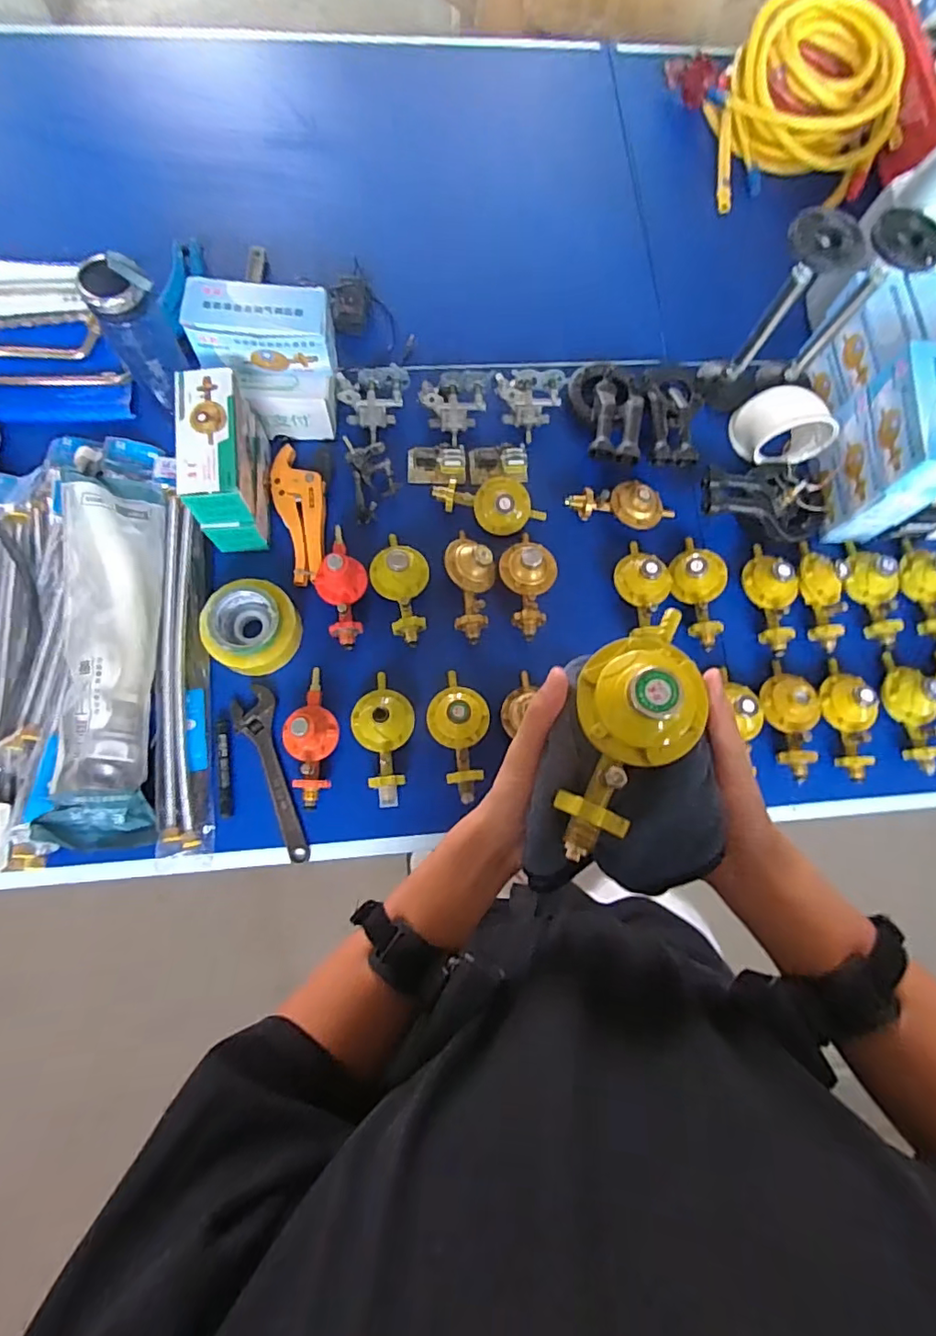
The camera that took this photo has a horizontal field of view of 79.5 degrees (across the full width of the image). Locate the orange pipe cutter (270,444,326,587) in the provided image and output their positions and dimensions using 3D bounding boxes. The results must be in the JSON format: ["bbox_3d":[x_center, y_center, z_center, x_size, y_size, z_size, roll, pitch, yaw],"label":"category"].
[{"bbox_3d":[-0.252,-0.232,0.841,0.077,0.020,0.216,-7,73,-4],"label":"orange pipe cutter"}]

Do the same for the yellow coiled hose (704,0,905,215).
[{"bbox_3d":[0.629,-1.079,1.089,0.336,0.133,0.361,0,92,10],"label":"yellow coiled hose"}]

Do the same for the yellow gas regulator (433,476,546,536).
[{"bbox_3d":[0.032,-0.251,0.851,0.161,0.063,0.069,20,73,4],"label":"yellow gas regulator"}]

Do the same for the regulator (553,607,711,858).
[{"bbox_3d":[0.104,0.040,0.360,0.076,0.054,0.170,22,85,5],"label":"regulator"}]

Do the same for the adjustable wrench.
[{"bbox_3d":[-0.270,0.144,0.761,0.059,0.012,0.240,-15,80,-3],"label":"adjustable wrench"}]

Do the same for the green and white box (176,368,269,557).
[{"bbox_3d":[-0.336,-0.287,0.783,0.077,0.150,0.199,-4,73,-3],"label":"green and white box"}]

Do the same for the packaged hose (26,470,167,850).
[{"bbox_3d":[-0.477,-0.027,0.752,0.109,0.087,0.499,-5,73,-4],"label":"packaged hose"}]

